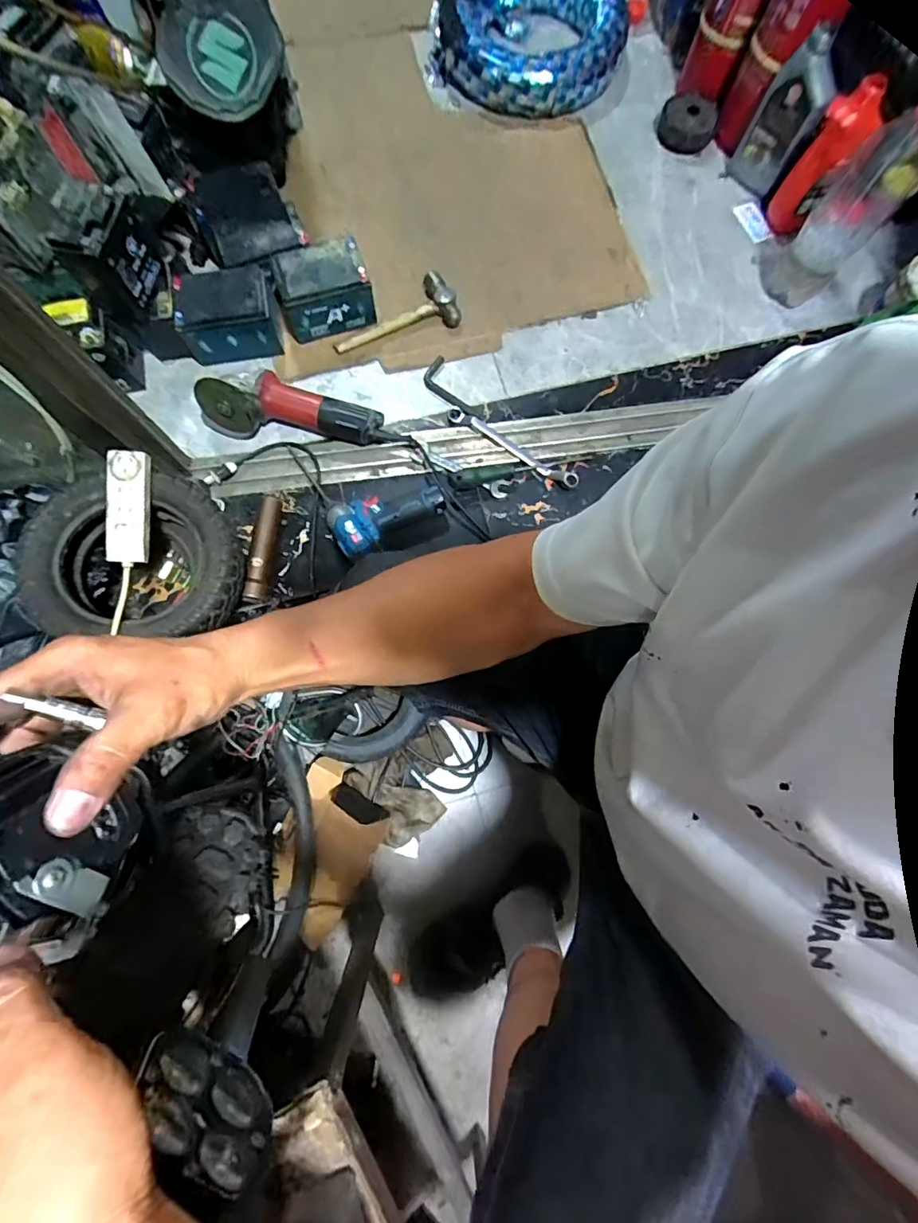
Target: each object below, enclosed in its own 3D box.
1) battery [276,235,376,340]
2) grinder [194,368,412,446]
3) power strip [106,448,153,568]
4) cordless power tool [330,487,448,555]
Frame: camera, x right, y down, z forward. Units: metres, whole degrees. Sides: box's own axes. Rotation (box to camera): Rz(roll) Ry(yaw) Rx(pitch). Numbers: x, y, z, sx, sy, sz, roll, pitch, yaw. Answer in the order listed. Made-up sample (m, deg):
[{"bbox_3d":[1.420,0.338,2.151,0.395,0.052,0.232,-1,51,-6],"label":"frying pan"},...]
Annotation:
[{"bbox_3d":[-0.236,-0.557,0.873,0.154,0.083,0.117,-19,79,-5],"label":"battery"},{"bbox_3d":[-0.259,-0.338,0.840,0.349,0.090,0.078,6,78,0],"label":"grinder"},{"bbox_3d":[-0.434,-0.136,0.662,0.053,0.022,0.149,2,91,-1],"label":"power strip"},{"bbox_3d":[-0.116,-0.162,0.824,0.188,0.062,0.095,-27,80,-7],"label":"cordless power tool"}]

